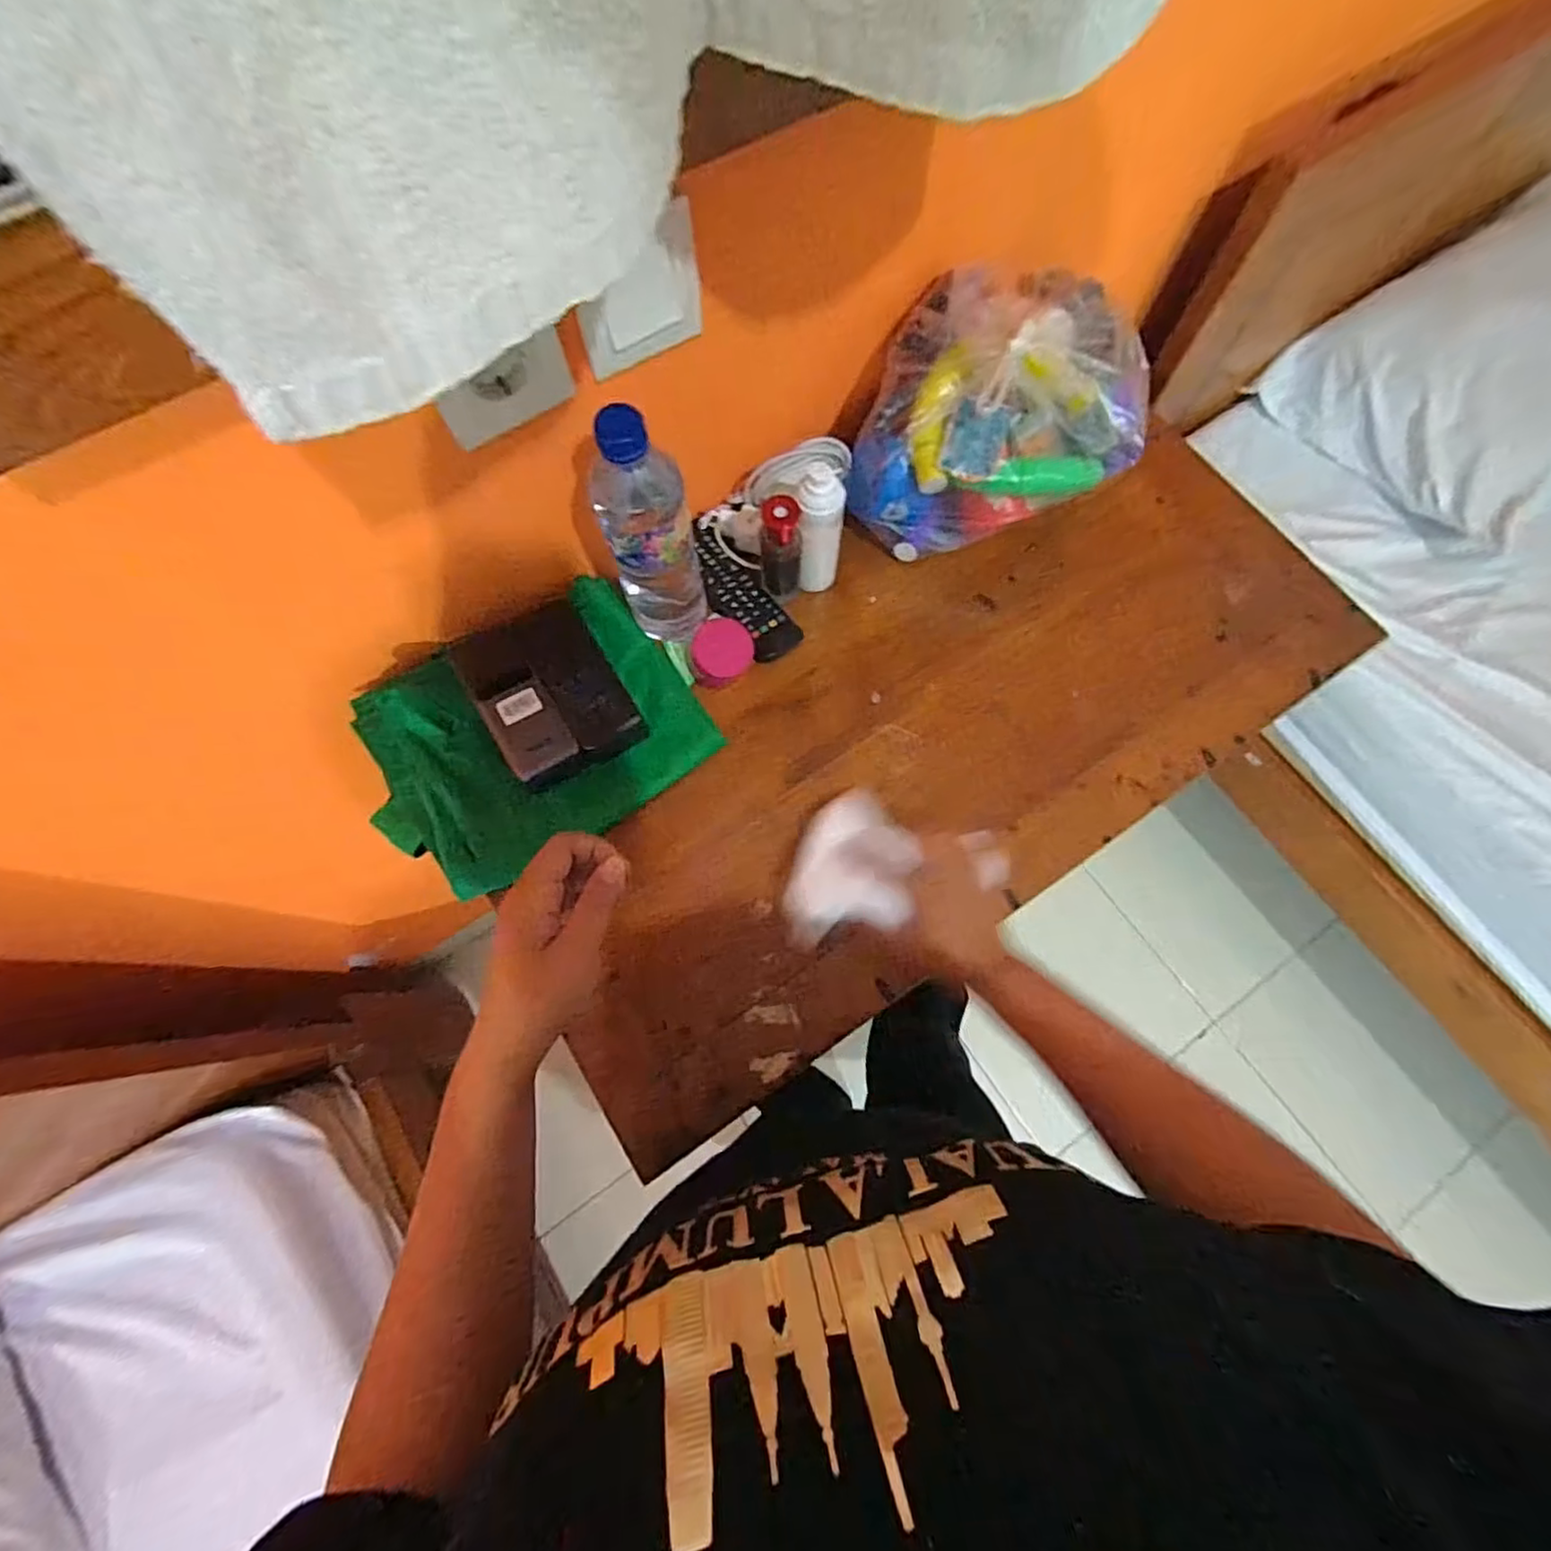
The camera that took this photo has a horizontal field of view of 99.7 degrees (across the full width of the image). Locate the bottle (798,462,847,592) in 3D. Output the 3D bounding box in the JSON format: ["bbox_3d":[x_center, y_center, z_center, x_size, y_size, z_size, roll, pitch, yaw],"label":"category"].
[{"bbox_3d":[0.038,-0.202,0.558,0.038,0.128,0.037,6,74,1],"label":"bottle"}]

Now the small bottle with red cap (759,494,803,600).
[{"bbox_3d":[0.005,-0.192,0.551,0.035,0.090,0.025,-4,74,-1],"label":"small bottle with red cap"}]

